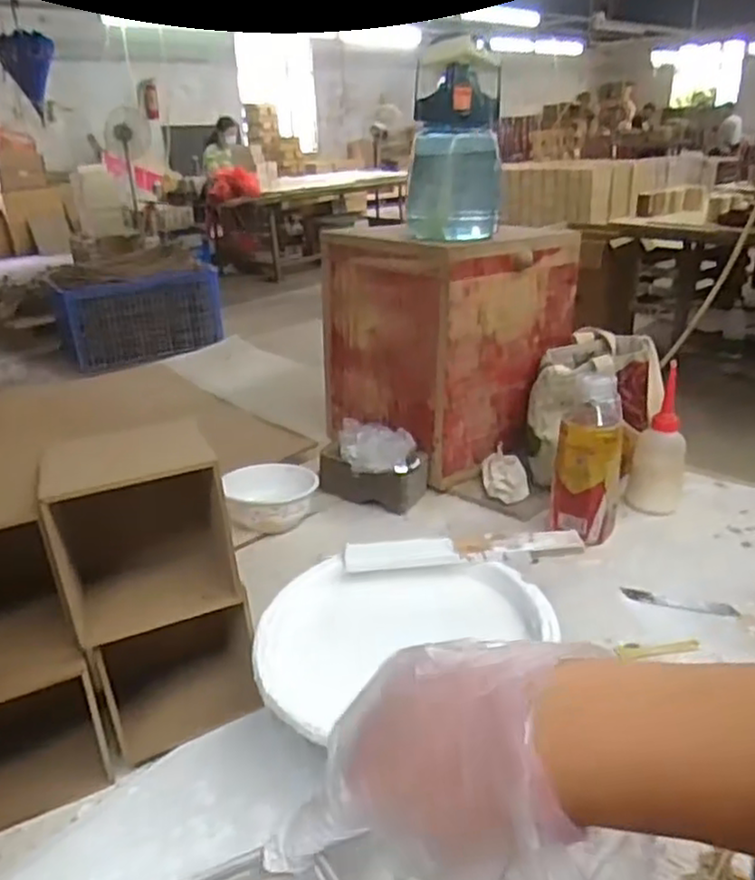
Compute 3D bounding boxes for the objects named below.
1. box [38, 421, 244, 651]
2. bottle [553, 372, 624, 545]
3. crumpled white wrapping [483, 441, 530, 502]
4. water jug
[{"bbox_3d":[-0.170,0.062,0.504,0.112,0.113,0.101,-12,26,-20],"label":"box"},{"bbox_3d":[0.233,0.026,0.772,0.070,0.180,0.059,4,25,15],"label":"bottle"},{"bbox_3d":[0.163,0.048,0.892,0.059,0.043,0.076,2,25,10],"label":"crumpled white wrapping"},{"bbox_3d":[0.090,-0.341,0.797,0.109,0.207,0.091,-1,24,4],"label":"water jug"}]

